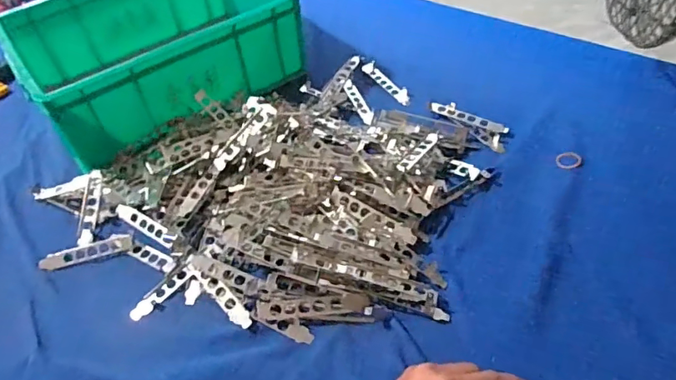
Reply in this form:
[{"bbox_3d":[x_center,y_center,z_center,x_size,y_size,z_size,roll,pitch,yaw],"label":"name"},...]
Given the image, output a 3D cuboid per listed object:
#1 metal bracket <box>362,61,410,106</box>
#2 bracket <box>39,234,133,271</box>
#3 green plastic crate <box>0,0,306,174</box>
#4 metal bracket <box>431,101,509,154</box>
[{"bbox_3d":[0.078,-0.179,0.832,0.029,0.010,0.126,-23,50,-16],"label":"metal bracket"},{"bbox_3d":[-0.317,0.078,0.637,0.112,0.009,0.020,-15,48,-9],"label":"bracket"},{"bbox_3d":[-0.301,-0.236,0.841,0.399,0.144,0.297,-32,51,-22],"label":"green plastic crate"},{"bbox_3d":[0.194,-0.099,0.739,0.124,0.017,0.041,33,58,30],"label":"metal bracket"}]

